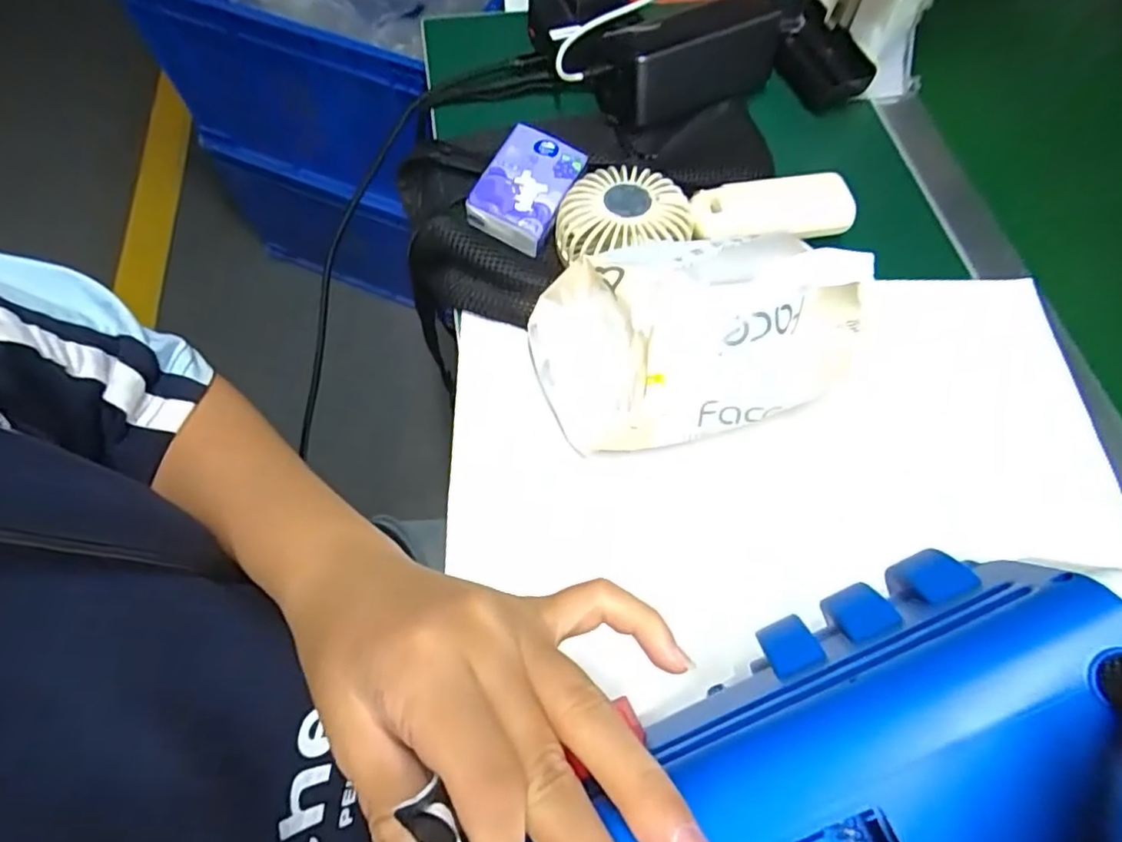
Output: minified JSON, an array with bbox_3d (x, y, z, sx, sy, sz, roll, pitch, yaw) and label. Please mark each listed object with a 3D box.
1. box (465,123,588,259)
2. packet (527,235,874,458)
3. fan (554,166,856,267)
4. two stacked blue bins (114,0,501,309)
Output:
[{"bbox_3d":[-0.024,-0.155,0.399,0.052,0.023,0.077,23,66,8],"label":"box"},{"bbox_3d":[0.071,-0.047,0.319,0.173,0.087,0.127,6,65,0],"label":"packet"},{"bbox_3d":[0.098,-0.141,0.402,0.204,0.039,0.068,-9,66,-7],"label":"fan"},{"bbox_3d":[-0.375,-0.603,1.121,0.512,0.536,0.453,16,66,5],"label":"two stacked blue bins"}]

